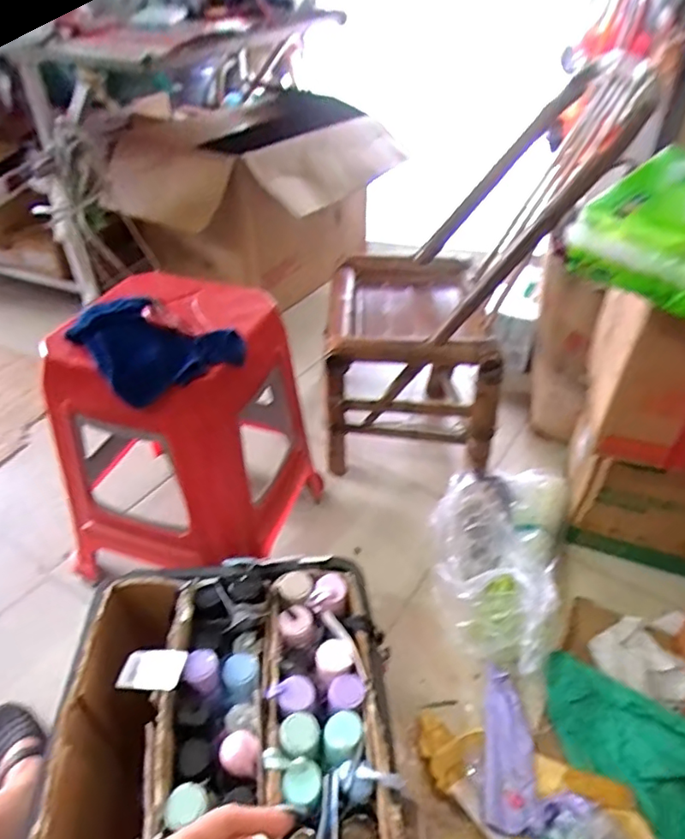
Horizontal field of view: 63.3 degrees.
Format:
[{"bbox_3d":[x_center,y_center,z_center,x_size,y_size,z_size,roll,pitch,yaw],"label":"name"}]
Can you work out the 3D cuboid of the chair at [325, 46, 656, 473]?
[{"bbox_3d":[0.206,-0.288,1.111,0.447,0.713,0.395,4,41,3],"label":"chair"}]

